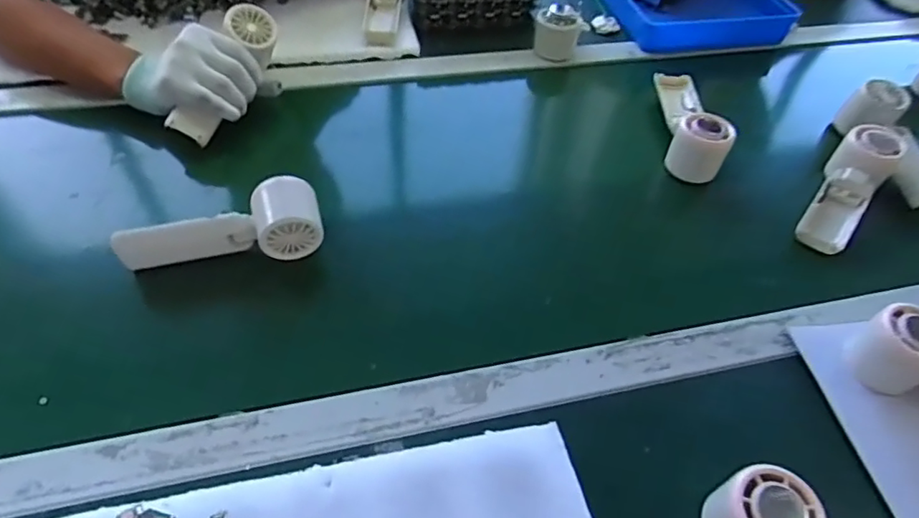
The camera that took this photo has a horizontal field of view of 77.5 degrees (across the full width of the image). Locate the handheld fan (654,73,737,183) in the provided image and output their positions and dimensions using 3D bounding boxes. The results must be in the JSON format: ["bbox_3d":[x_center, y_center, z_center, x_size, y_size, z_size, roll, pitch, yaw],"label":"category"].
[{"bbox_3d":[0.257,-0.157,0.649,0.052,0.065,0.158,5,51,-3],"label":"handheld fan"}]

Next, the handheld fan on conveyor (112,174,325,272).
[{"bbox_3d":[-0.205,-0.025,0.494,0.163,0.043,0.057,-14,54,-17],"label":"handheld fan on conveyor"}]

